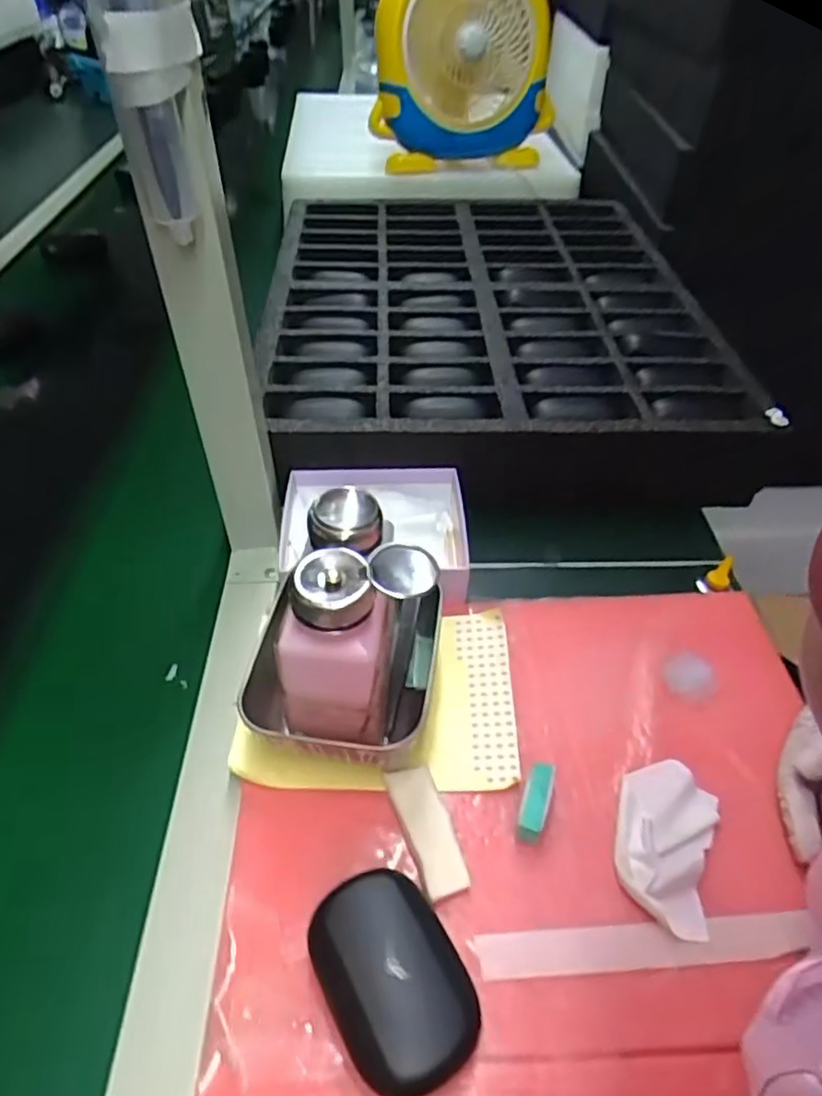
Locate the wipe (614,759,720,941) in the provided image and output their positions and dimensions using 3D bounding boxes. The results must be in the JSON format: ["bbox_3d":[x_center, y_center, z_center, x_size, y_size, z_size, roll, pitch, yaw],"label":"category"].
[{"bbox_3d":[0.135,0.154,0.360,0.049,0.008,0.086,16,46,16],"label":"wipe"}]

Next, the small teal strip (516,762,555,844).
[{"bbox_3d":[0.068,0.138,0.368,0.014,0.016,0.039,13,45,13],"label":"small teal strip"}]

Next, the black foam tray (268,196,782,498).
[{"bbox_3d":[0.072,-0.236,0.701,0.415,0.081,0.498,-2,43,-2],"label":"black foam tray"}]

